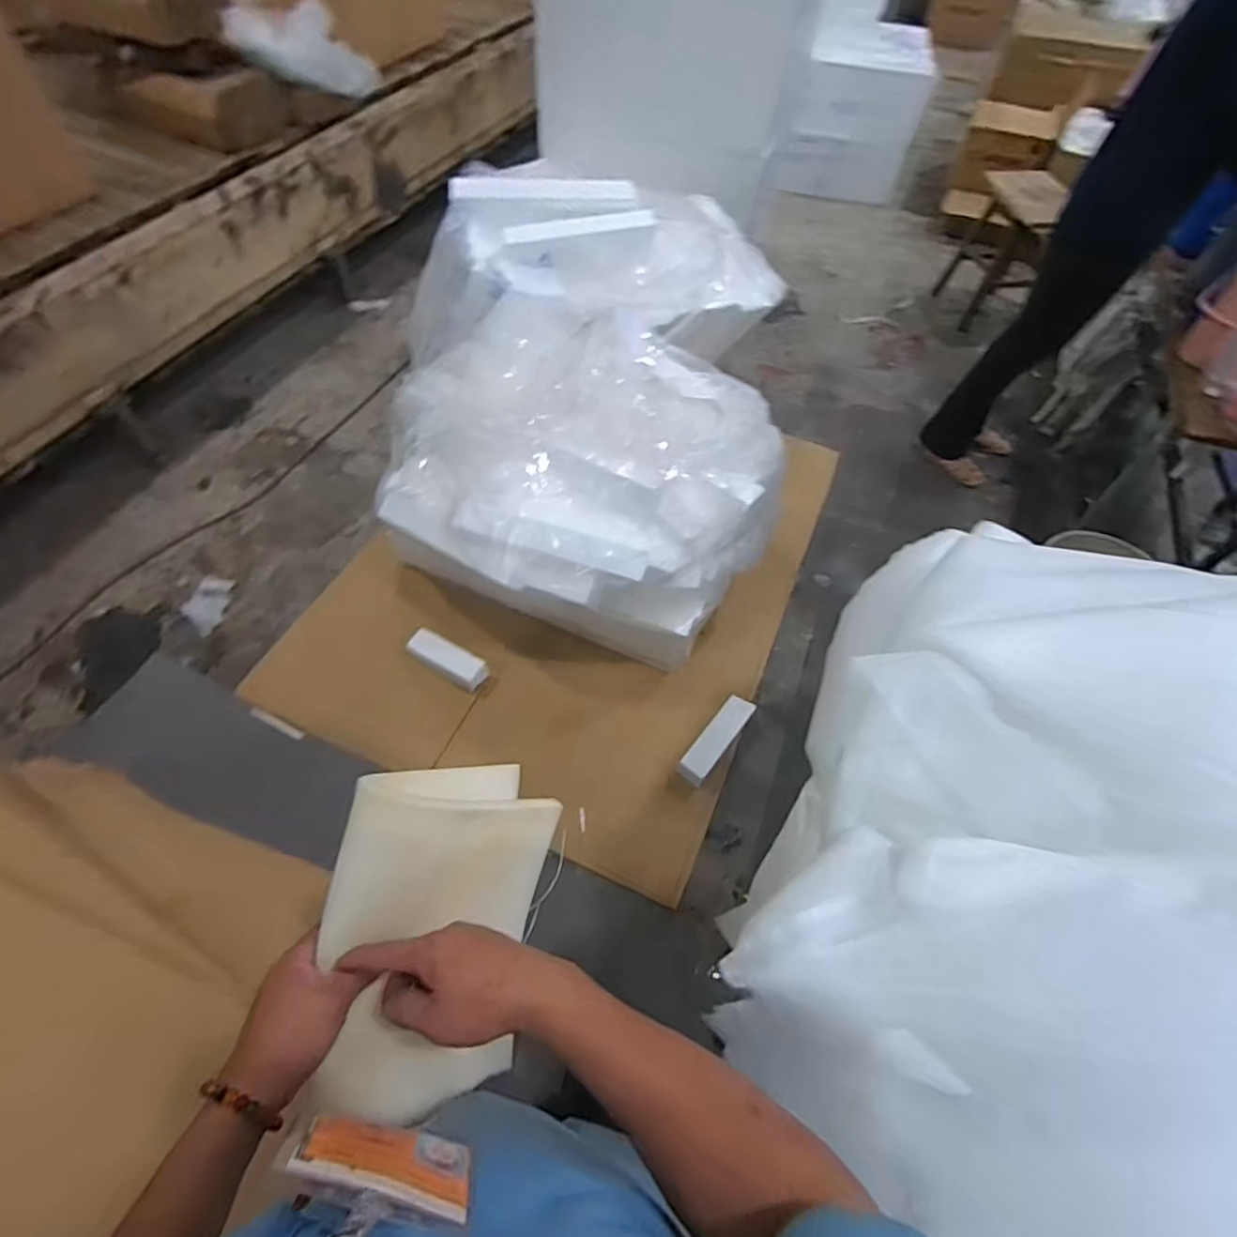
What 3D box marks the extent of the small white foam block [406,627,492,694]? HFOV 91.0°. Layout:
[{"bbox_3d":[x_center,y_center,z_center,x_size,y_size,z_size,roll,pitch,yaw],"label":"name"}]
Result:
[{"bbox_3d":[-0.454,0.103,1.623,0.232,0.065,0.081,29,60,16],"label":"small white foam block"}]

